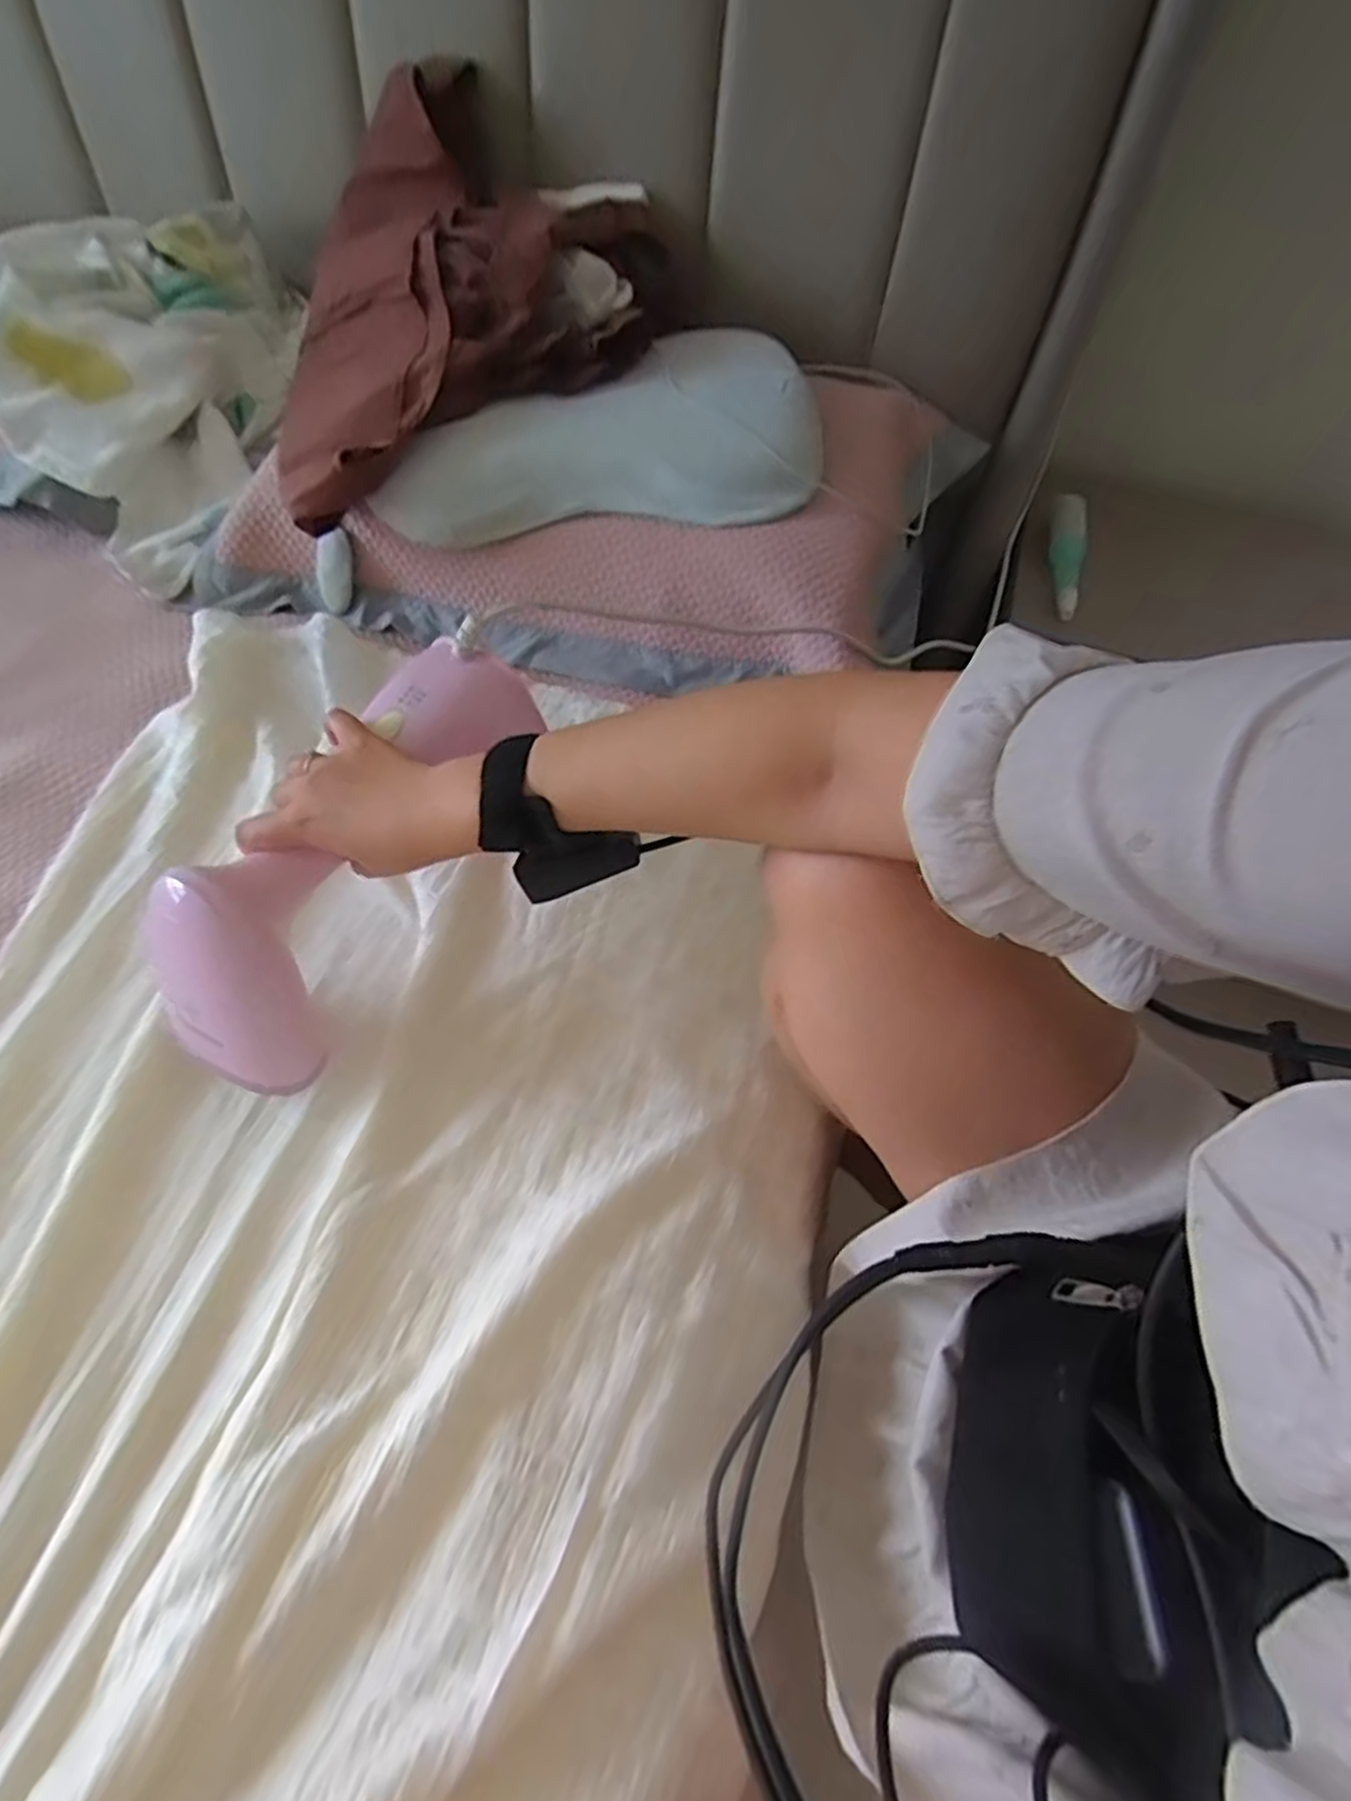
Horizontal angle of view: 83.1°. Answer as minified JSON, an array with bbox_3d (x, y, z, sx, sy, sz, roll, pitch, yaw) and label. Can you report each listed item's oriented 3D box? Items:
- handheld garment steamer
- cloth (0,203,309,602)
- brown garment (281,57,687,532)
[{"bbox_3d":[-0.191,-0.034,0.453,0.084,0.095,0.286,26,69,13],"label":"handheld garment steamer"},{"bbox_3d":[-0.492,-0.494,0.726,0.207,0.177,0.339,16,58,7],"label":"cloth"},{"bbox_3d":[-0.158,-0.517,0.644,0.315,0.173,0.371,-1,57,-4],"label":"brown garment"}]

